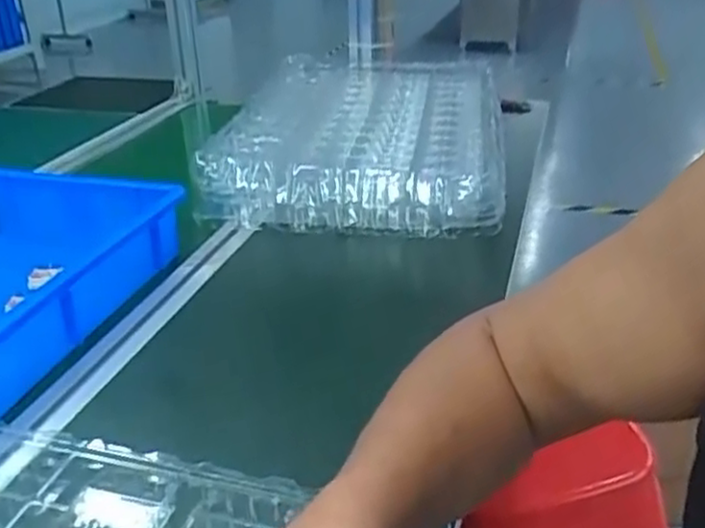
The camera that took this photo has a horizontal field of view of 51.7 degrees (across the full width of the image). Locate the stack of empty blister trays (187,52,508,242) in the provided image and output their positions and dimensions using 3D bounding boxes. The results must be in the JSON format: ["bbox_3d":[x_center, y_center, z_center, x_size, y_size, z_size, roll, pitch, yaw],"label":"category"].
[{"bbox_3d":[0.020,-0.184,1.042,0.357,0.094,0.525,2,27,6],"label":"stack of empty blister trays"}]

